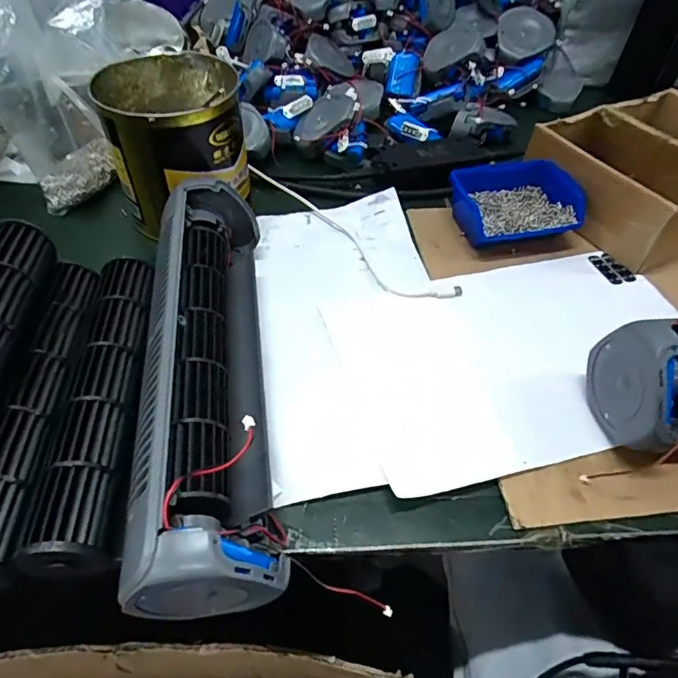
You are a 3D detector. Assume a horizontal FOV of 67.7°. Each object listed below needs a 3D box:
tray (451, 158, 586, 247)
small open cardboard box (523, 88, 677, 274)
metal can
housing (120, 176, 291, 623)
[{"bbox_3d":[0.168,-0.131,0.493,0.119,0.047,0.087,-11,51,-13],"label":"tray"},{"bbox_3d":[0.330,-0.176,0.530,0.231,0.069,0.172,-21,54,-20],"label":"small open cardboard box"},{"bbox_3d":[-0.149,-0.178,0.469,0.120,0.117,0.123,9,49,4],"label":"metal can"},{"bbox_3d":[-0.087,0.011,0.338,0.075,0.073,0.315,-5,50,-8],"label":"housing"}]

